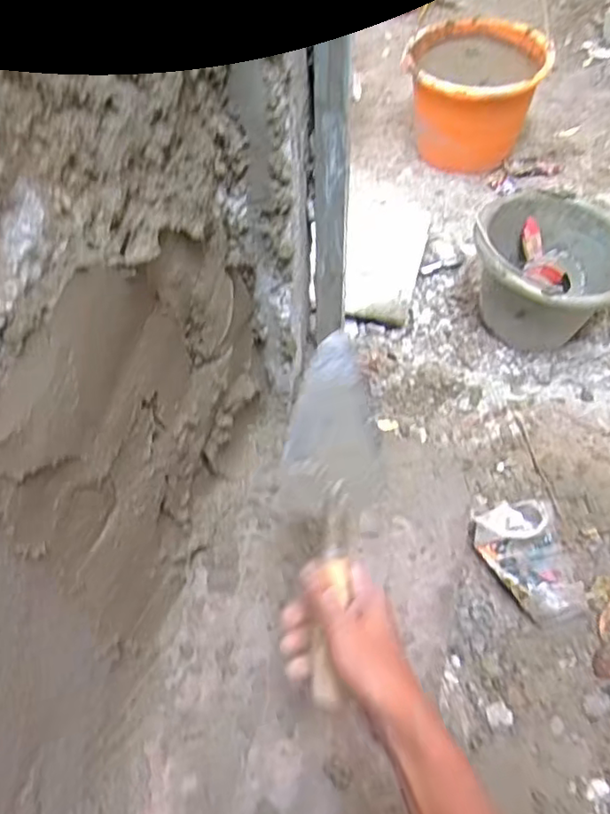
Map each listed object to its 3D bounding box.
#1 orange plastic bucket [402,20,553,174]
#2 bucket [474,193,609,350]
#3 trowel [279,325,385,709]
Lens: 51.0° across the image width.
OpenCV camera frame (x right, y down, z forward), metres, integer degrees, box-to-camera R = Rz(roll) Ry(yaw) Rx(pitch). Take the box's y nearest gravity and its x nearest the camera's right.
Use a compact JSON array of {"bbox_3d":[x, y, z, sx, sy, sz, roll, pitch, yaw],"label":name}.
[{"bbox_3d":[0.339,-0.643,1.336,0.263,0.210,0.255,0,50,0],"label":"orange plastic bucket"},{"bbox_3d":[0.369,-0.203,1.015,0.227,0.163,0.228,0,50,0],"label":"bucket"},{"bbox_3d":[0.023,0.089,0.546,0.084,0.043,0.295,2,76,0],"label":"trowel"}]

